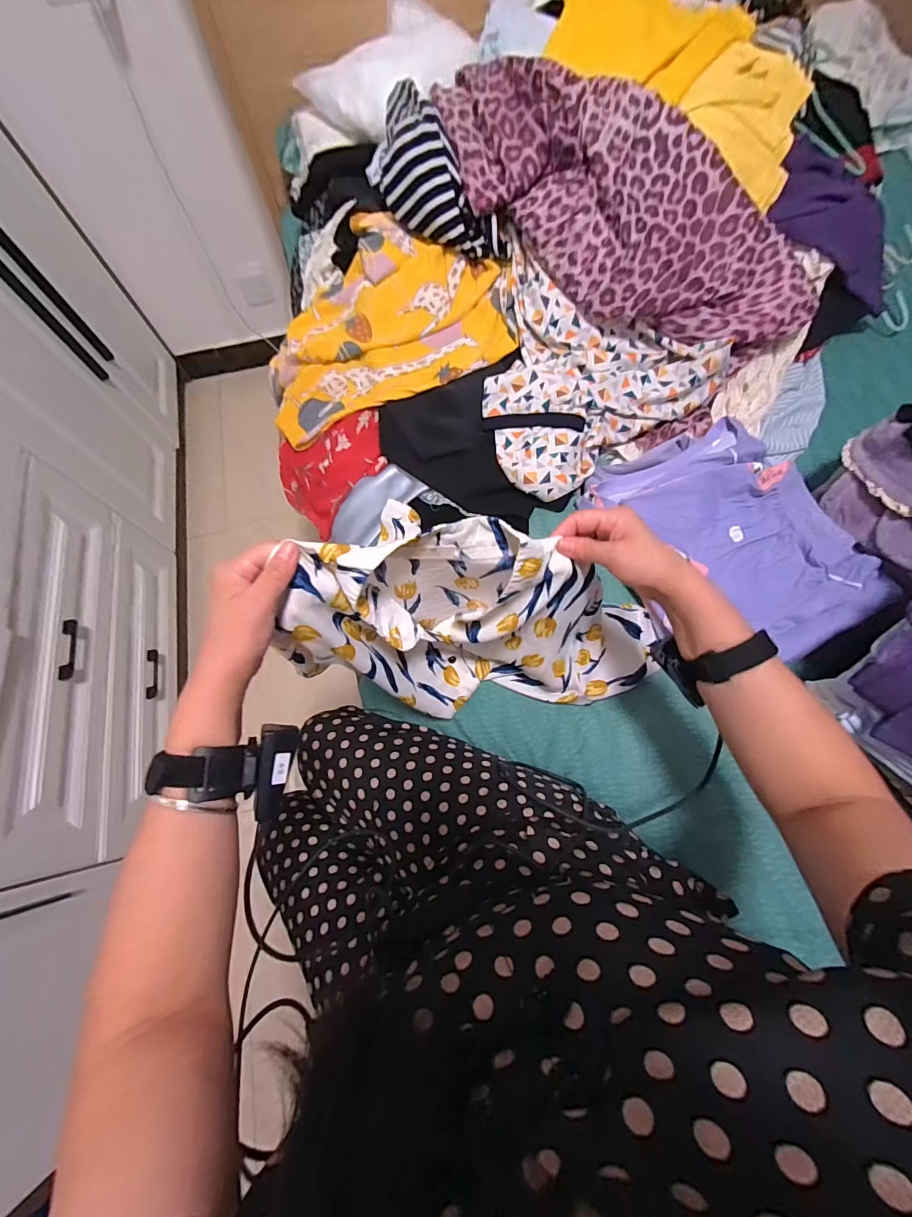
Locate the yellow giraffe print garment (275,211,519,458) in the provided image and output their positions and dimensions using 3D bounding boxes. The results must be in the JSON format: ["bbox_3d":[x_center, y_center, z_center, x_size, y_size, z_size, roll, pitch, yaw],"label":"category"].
[{"bbox_3d":[-0.132,-0.463,0.726,0.408,0.158,0.268,-12,70,-2],"label":"yellow giraffe print garment"}]

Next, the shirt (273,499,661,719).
[{"bbox_3d":[0.031,0.031,0.474,0.389,0.288,0.147,3,73,1],"label":"shirt"}]

